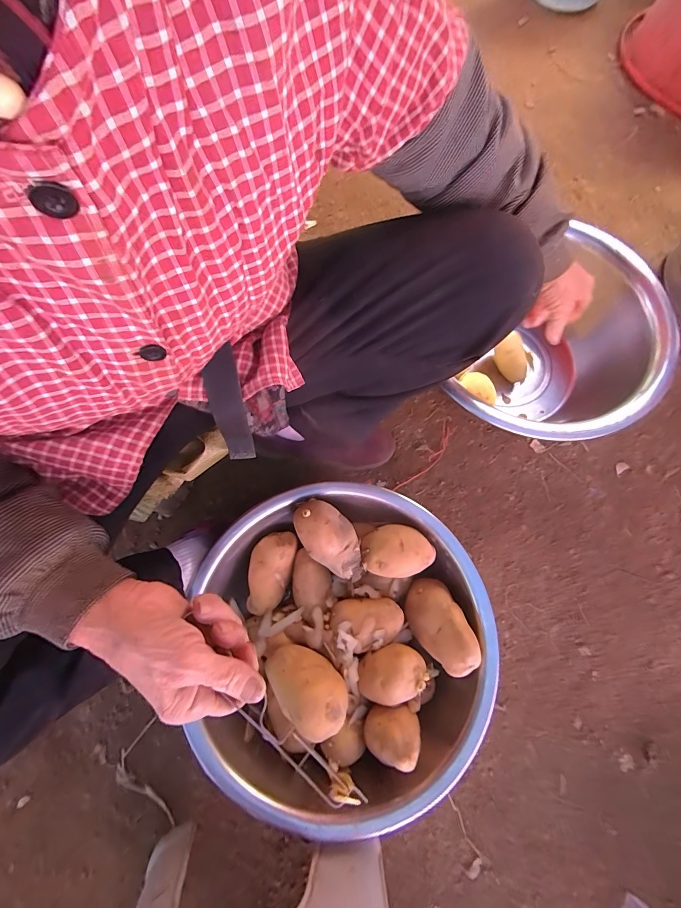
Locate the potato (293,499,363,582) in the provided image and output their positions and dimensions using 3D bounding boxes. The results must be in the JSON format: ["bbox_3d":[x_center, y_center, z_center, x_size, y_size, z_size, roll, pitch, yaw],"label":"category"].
[{"bbox_3d":[-0.012,0.116,0.481,0.056,0.055,0.125,-35,93,-41],"label":"potato"}]

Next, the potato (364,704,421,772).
[{"bbox_3d":[0.063,0.335,0.428,0.062,0.051,0.057,1,71,-3],"label":"potato"}]

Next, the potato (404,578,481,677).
[{"bbox_3d":[0.135,0.228,0.479,0.068,0.056,0.118,-42,44,7],"label":"potato"}]

